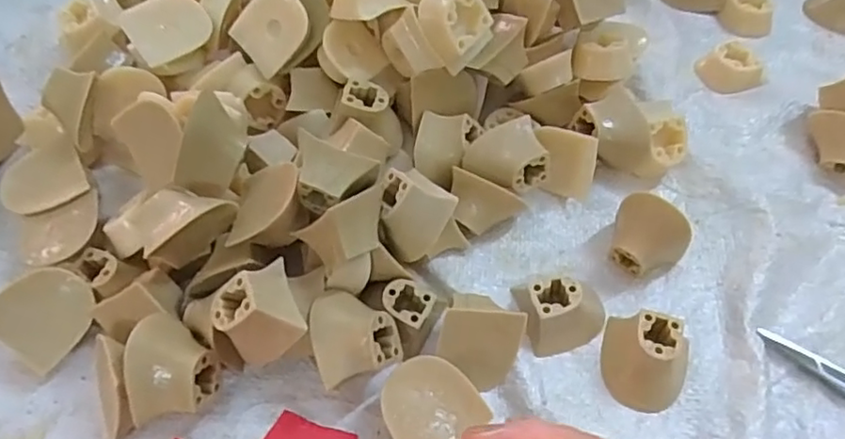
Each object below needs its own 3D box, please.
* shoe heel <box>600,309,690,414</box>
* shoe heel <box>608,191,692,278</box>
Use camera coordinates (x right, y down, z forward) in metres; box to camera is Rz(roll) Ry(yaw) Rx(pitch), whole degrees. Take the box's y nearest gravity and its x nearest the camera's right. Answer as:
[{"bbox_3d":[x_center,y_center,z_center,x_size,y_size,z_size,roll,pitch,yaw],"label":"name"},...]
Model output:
[{"bbox_3d":[0.115,0.071,0.304,0.044,0.028,0.044,-1,60,2],"label":"shoe heel"},{"bbox_3d":[0.124,0.011,0.334,0.039,0.038,0.030,30,64,17],"label":"shoe heel"}]

